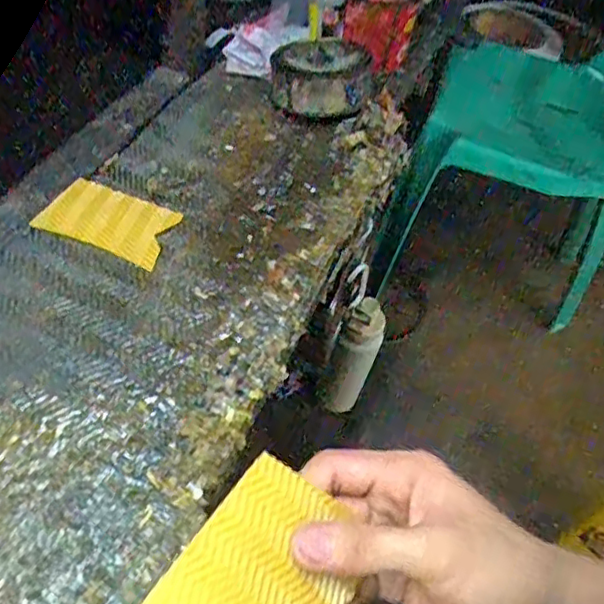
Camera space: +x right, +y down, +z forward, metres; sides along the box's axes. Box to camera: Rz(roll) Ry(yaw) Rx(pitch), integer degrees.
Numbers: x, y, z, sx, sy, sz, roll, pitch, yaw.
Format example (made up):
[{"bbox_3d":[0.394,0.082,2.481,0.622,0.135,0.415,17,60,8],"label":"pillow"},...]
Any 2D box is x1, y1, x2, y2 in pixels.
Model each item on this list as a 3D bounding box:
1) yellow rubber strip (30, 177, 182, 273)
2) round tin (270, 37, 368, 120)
[{"bbox_3d":[-0.158,-0.071,0.513,0.108,0.008,0.069,23,52,8],"label":"yellow rubber strip"},{"bbox_3d":[0.015,-0.227,0.636,0.098,0.056,0.097,5,51,-6],"label":"round tin"}]

